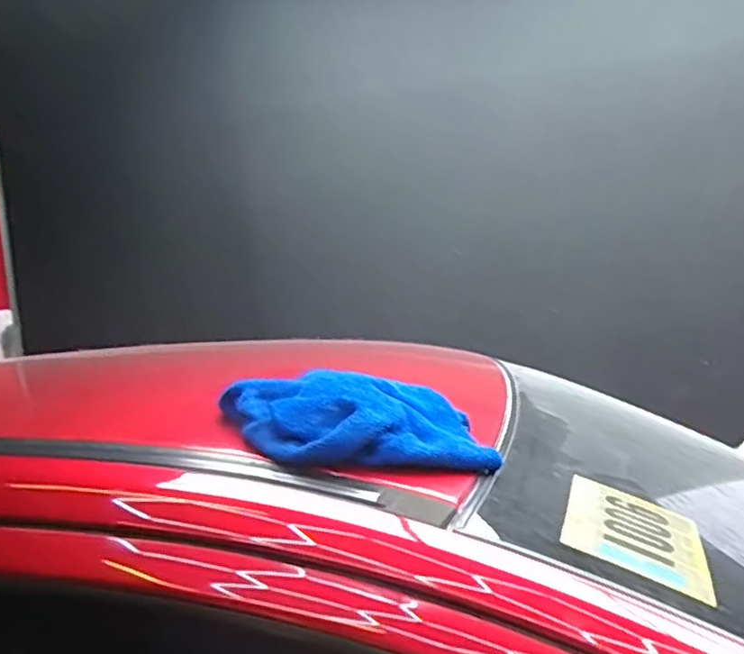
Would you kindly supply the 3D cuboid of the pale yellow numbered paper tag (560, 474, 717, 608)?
[{"bbox_3d":[0.193,0.150,0.491,0.098,0.004,0.134,19,13,17],"label":"pale yellow numbered paper tag"}]

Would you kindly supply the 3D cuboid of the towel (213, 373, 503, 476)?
[{"bbox_3d":[-0.017,0.079,0.554,0.213,0.075,0.126,-6,2,-10],"label":"towel"}]

